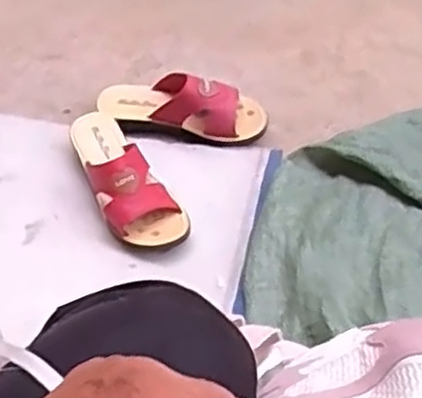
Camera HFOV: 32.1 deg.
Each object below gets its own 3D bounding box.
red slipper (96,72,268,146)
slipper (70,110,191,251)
[{"bbox_3d":[-0.040,-0.131,0.997,0.228,0.058,0.079,9,58,11],"label":"red slipper"},{"bbox_3d":[-0.117,-0.029,0.928,0.087,0.082,0.230,-31,60,-14],"label":"slipper"}]

